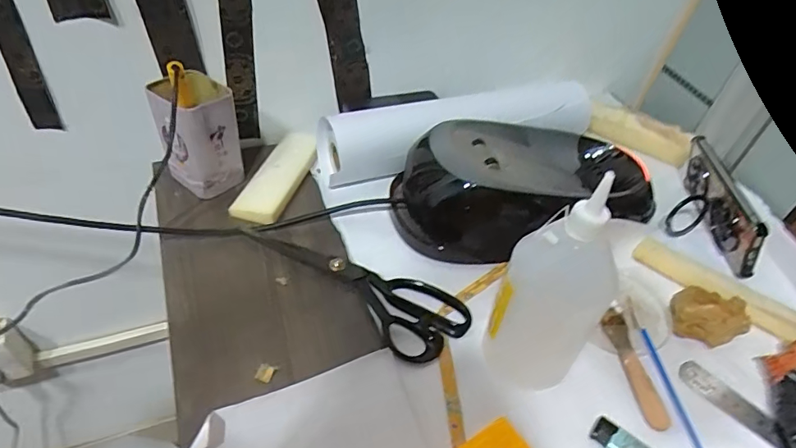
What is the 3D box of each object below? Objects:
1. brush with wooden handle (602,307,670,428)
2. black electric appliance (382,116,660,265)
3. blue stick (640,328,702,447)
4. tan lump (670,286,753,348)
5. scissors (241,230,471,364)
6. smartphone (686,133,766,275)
[{"bbox_3d":[0.202,0.121,0.427,0.025,0.008,0.107,0,43,-6],"label":"brush with wooden handle"},{"bbox_3d":[0.137,-0.047,0.537,0.285,0.091,0.122,-10,45,-16],"label":"black electric appliance"},{"bbox_3d":[0.232,0.143,0.417,0.009,0.004,0.123,2,43,-4],"label":"blue stick"},{"bbox_3d":[0.285,0.086,0.456,0.050,0.039,0.059,-31,54,-33],"label":"tan lump"},{"bbox_3d":[-0.042,0.047,0.474,0.224,0.010,0.085,29,48,23],"label":"scissors"},{"bbox_3d":[0.358,-0.025,0.554,0.014,0.074,0.162,-2,43,6],"label":"smartphone"}]

